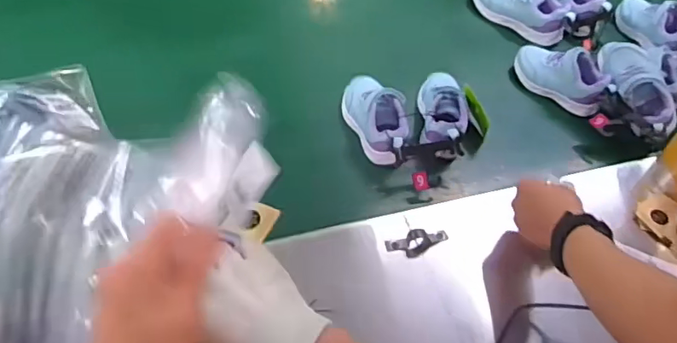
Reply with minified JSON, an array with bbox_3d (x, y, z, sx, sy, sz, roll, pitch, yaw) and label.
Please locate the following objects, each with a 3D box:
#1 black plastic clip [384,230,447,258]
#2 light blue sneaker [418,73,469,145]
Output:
[{"bbox_3d":[0.099,0.086,0.642,0.078,0.021,0.026,-12,55,-13],"label":"black plastic clip"},{"bbox_3d":[0.154,-0.095,0.771,0.063,0.056,0.160,6,53,0],"label":"light blue sneaker"}]

